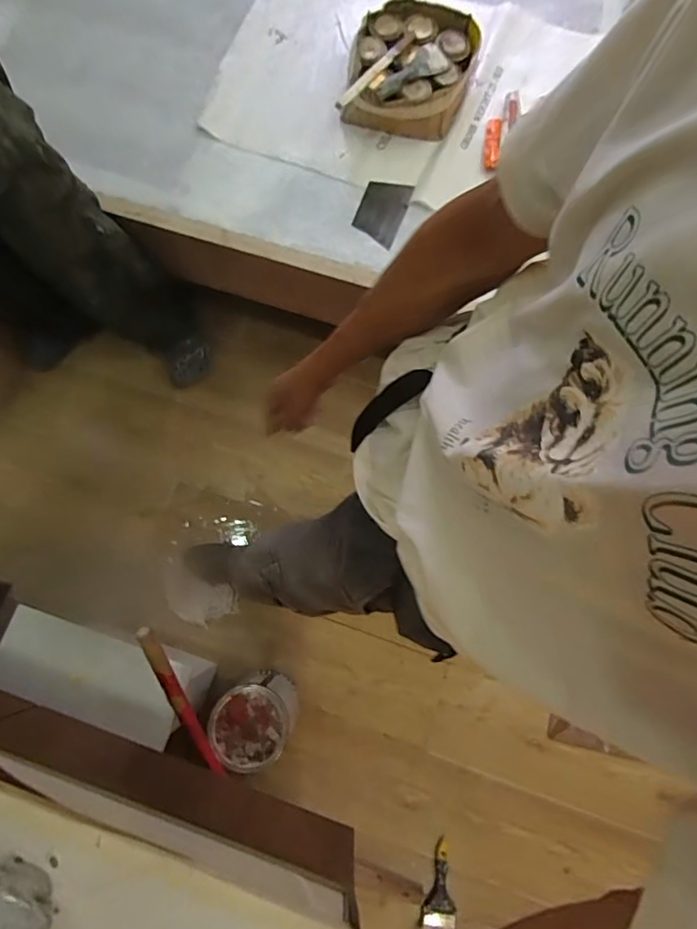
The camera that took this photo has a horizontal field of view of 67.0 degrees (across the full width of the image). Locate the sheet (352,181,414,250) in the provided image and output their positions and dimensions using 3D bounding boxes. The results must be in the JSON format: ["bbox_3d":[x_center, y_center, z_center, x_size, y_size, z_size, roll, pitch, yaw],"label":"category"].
[{"bbox_3d":[0.070,-0.536,1.115,0.099,0.007,0.146,20,81,10],"label":"sheet"}]

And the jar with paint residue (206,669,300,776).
[{"bbox_3d":[-0.197,0.543,1.133,0.150,0.207,0.146,0,77,2],"label":"jar with paint residue"}]

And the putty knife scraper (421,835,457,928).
[{"bbox_3d":[0.197,0.907,1.140,0.068,0.014,0.160,5,63,3],"label":"putty knife scraper"}]

